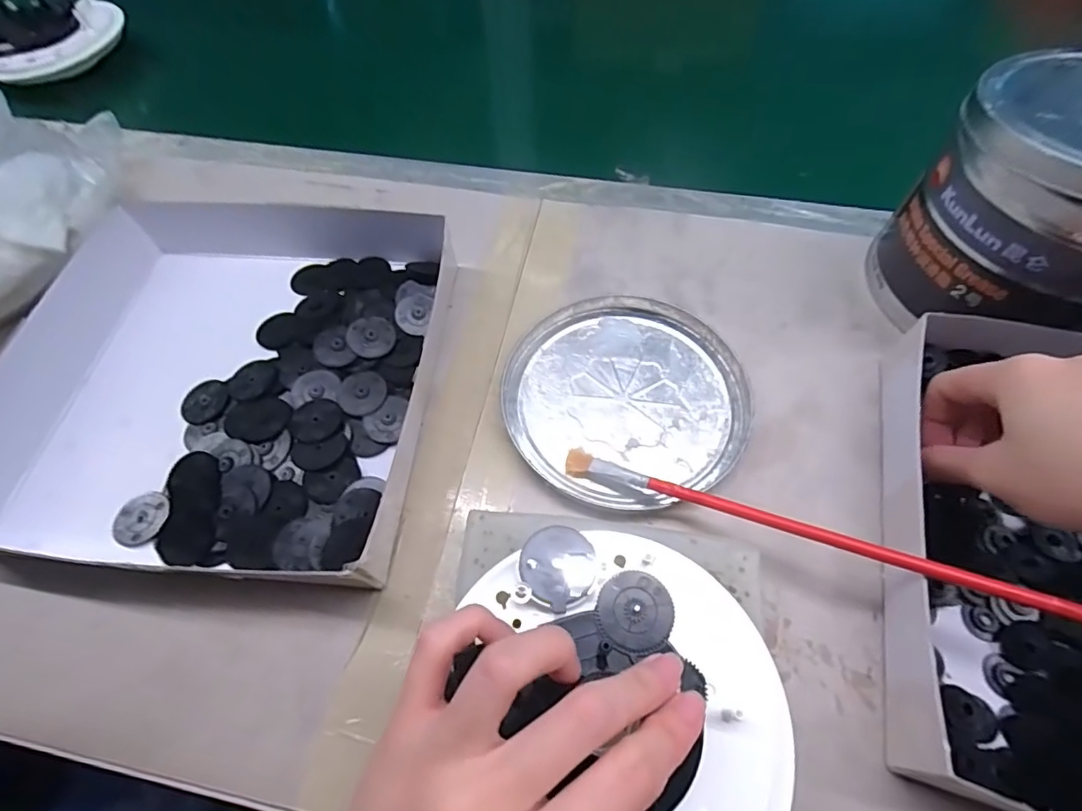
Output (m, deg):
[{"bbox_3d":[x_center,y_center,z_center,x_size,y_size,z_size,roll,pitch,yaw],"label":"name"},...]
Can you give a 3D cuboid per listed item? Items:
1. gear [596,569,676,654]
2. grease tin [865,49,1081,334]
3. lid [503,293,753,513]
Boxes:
[{"bbox_3d":[0.034,0.073,0.189,0.026,0.004,0.026,0,59,0],"label":"gear"},{"bbox_3d":[0.257,-0.093,0.268,0.115,0.115,0.122,-21,61,-11],"label":"grease tin"},{"bbox_3d":[0.046,-0.007,0.290,0.124,0.013,0.125,0,59,0],"label":"lid"}]

